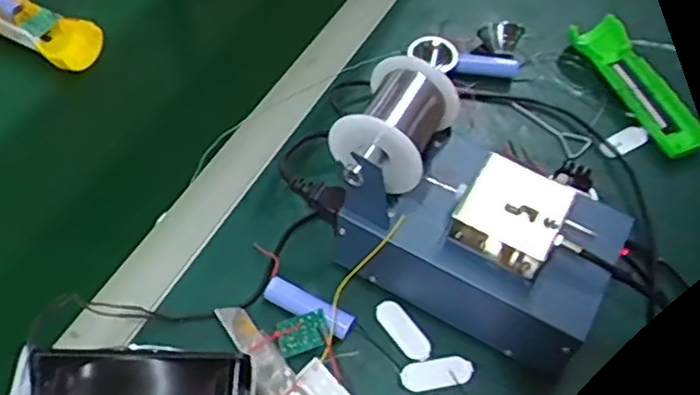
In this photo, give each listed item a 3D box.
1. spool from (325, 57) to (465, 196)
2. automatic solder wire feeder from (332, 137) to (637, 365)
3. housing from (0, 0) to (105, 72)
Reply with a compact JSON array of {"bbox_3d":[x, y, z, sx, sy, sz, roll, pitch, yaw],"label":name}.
[{"bbox_3d":[0.032,-0.054,0.470,0.067,0.055,0.074,23,56,11],"label":"spool"},{"bbox_3d":[0.091,0.027,0.492,0.181,0.102,0.107,26,56,13],"label":"automatic solder wire feeder"},{"bbox_3d":[-0.308,-0.167,0.649,0.172,0.021,0.048,26,56,13],"label":"housing"}]

